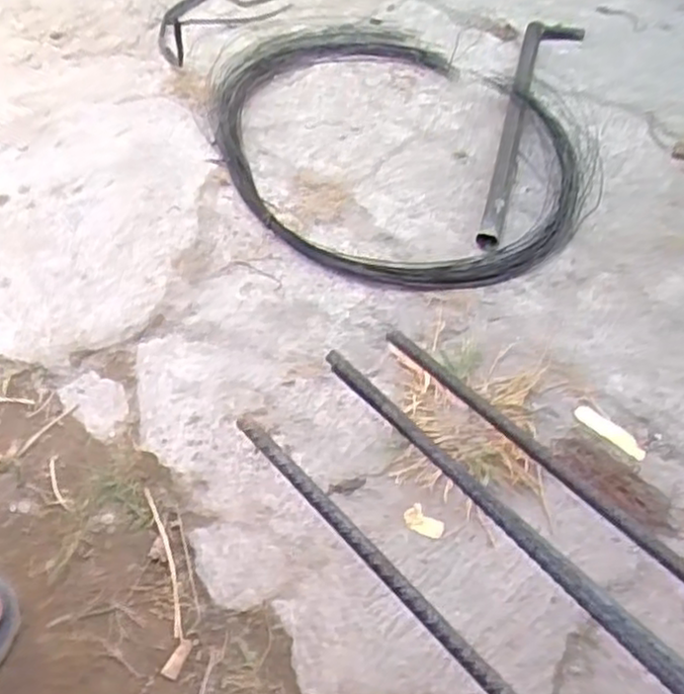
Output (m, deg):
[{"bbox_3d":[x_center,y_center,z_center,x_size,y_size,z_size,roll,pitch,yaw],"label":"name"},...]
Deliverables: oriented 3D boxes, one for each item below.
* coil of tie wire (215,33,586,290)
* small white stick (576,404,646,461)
[{"bbox_3d":[0.048,-0.234,0.820,0.369,0.035,0.441,-22,56,-18],"label":"coil of tie wire"},{"bbox_3d":[0.213,0.067,0.589,0.061,0.004,0.017,38,60,24],"label":"small white stick"}]

